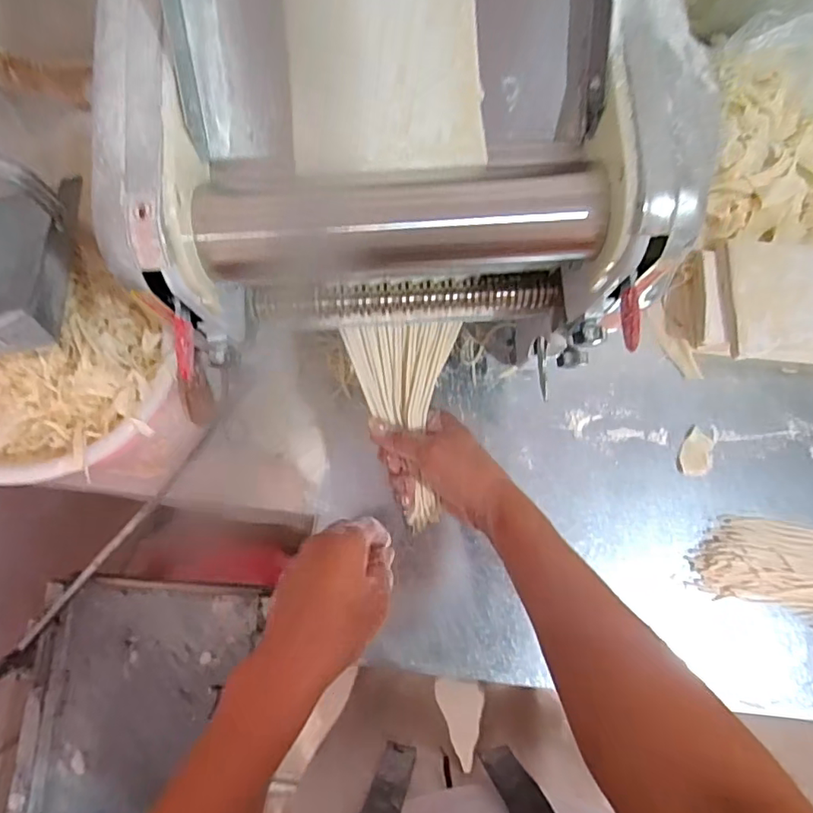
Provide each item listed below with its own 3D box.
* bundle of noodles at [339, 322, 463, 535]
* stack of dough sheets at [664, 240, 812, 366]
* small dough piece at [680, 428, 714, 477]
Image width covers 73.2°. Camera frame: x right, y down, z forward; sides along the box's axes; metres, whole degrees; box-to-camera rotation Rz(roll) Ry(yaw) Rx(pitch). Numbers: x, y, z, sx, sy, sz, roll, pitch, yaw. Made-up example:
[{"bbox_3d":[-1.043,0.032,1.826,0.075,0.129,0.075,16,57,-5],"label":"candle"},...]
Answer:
[{"bbox_3d":[0.005,0.021,0.517,0.098,0.018,0.199,-7,99,-3],"label":"bundle of noodles"},{"bbox_3d":[0.471,-0.108,0.623,0.312,0.072,0.138,4,82,-1],"label":"stack of dough sheets"},{"bbox_3d":[0.336,0.053,0.632,0.039,0.004,0.054,9,82,-1],"label":"small dough piece"}]

